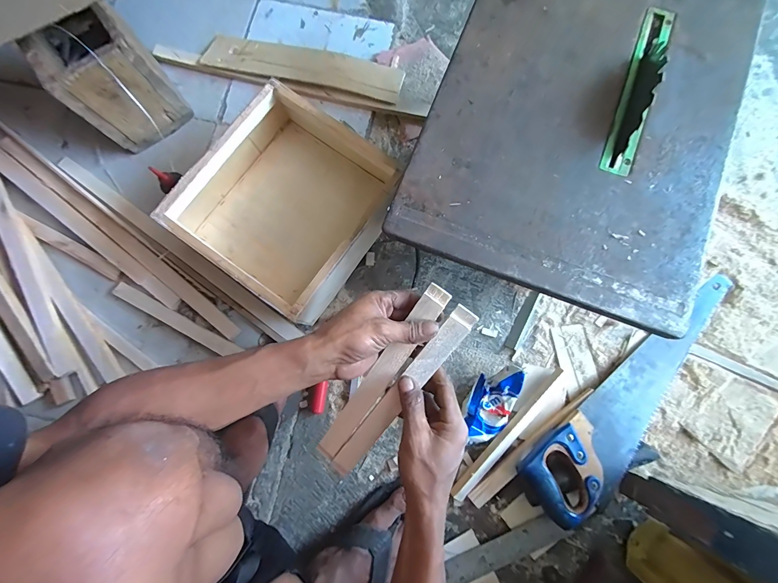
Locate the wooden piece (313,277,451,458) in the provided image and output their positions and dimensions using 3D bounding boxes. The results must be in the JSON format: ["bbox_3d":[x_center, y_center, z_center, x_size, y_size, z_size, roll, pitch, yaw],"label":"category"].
[{"bbox_3d":[-0.013,0.102,0.385,0.027,0.009,0.254,36,104,7],"label":"wooden piece"}]

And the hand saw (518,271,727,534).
[{"bbox_3d":[0.409,0.166,0.525,0.481,0.042,0.114,-39,81,-6],"label":"hand saw"}]

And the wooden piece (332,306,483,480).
[{"bbox_3d":[0.010,0.123,0.381,0.026,0.008,0.257,38,104,7],"label":"wooden piece"}]

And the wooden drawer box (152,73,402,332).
[{"bbox_3d":[-0.161,-0.143,0.547,0.277,0.118,0.288,34,82,6],"label":"wooden drawer box"}]

